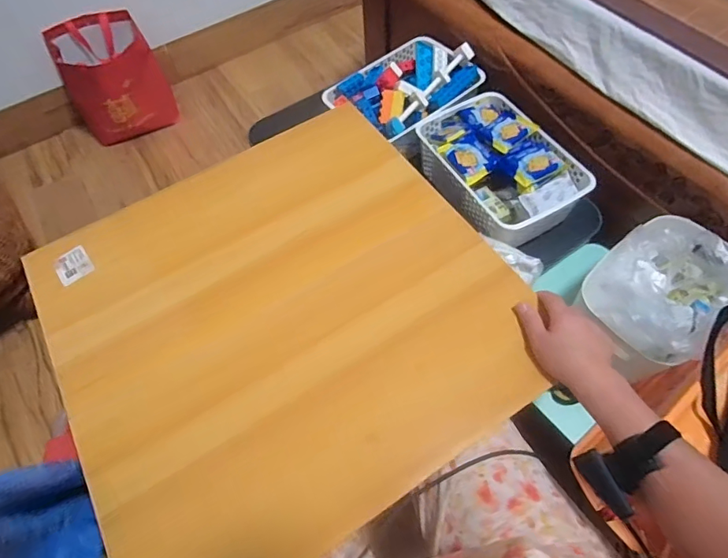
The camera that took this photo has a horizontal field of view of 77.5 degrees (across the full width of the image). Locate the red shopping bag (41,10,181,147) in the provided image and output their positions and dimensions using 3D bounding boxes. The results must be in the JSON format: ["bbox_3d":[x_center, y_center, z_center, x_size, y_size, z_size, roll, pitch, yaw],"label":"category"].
[{"bbox_3d":[-0.792,-0.627,1.446,0.289,0.281,0.244,-29,63,-13],"label":"red shopping bag"}]

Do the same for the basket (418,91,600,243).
[{"bbox_3d":[0.254,-0.218,0.881,0.222,0.111,0.319,-26,62,-11],"label":"basket"}]

